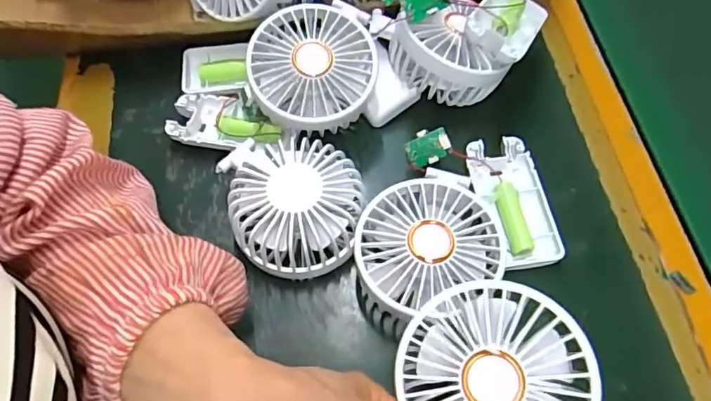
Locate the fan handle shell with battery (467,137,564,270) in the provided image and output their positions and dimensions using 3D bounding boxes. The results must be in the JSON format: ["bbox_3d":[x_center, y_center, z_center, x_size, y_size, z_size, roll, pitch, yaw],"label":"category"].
[{"bbox_3d":[0.106,0.001,0.356,0.042,0.016,0.093,-9,62,-5],"label":"fan handle shell with battery"}]

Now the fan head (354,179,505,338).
[{"bbox_3d":[0.042,0.033,0.325,0.088,0.045,0.083,-25,65,-13],"label":"fan head"}]

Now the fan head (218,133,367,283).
[{"bbox_3d":[-0.039,0.001,0.342,0.084,0.047,0.095,-13,63,-7],"label":"fan head"}]

